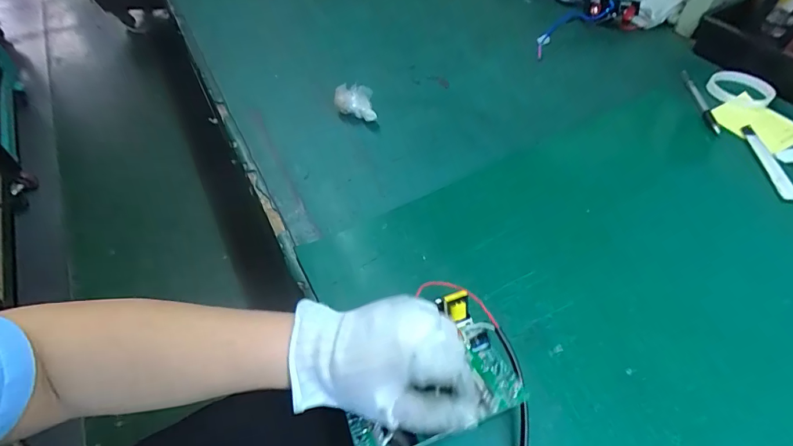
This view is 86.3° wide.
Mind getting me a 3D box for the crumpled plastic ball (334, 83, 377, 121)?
[{"bbox_3d":[-0.059,-0.168,0.601,0.053,0.041,0.052,0,52,0],"label":"crumpled plastic ball"}]

